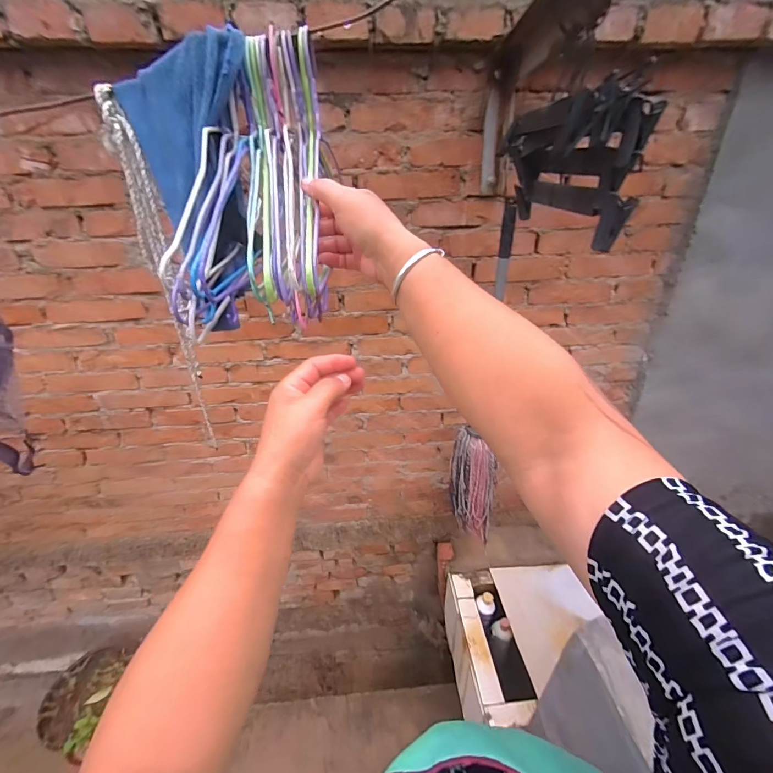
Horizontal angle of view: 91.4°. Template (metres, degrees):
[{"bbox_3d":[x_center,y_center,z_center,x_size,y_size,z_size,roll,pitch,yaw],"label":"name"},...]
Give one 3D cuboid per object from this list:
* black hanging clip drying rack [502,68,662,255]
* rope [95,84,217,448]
[{"bbox_3d":[0.226,-0.281,0.496,0.092,0.135,0.274,2,30,4],"label":"black hanging clip drying rack"},{"bbox_3d":[-0.286,-0.107,0.507,0.029,0.455,0.049,-20,35,-30],"label":"rope"}]

